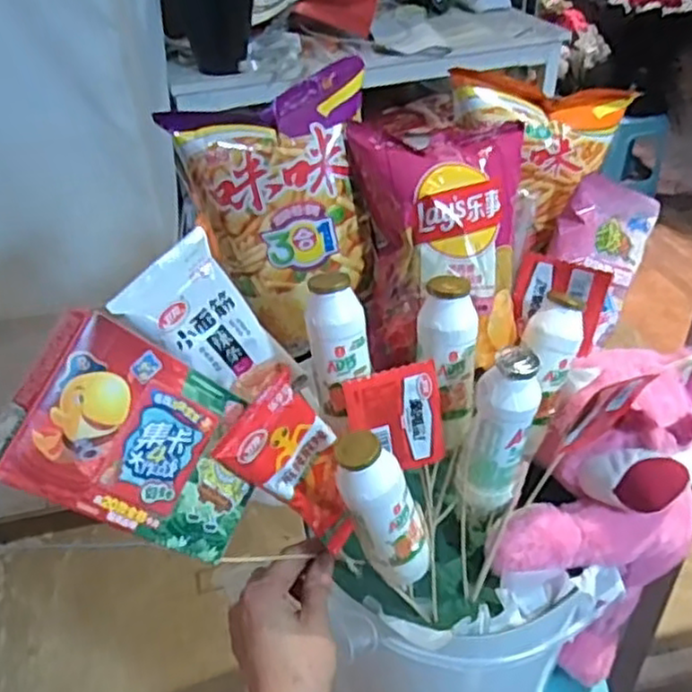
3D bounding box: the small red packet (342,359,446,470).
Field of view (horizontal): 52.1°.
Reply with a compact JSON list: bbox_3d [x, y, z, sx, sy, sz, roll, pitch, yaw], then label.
[{"bbox_3d":[0.033,0.047,0.442,0.058,0.069,0.006,-17,23,-11],"label":"small red packet"}]

